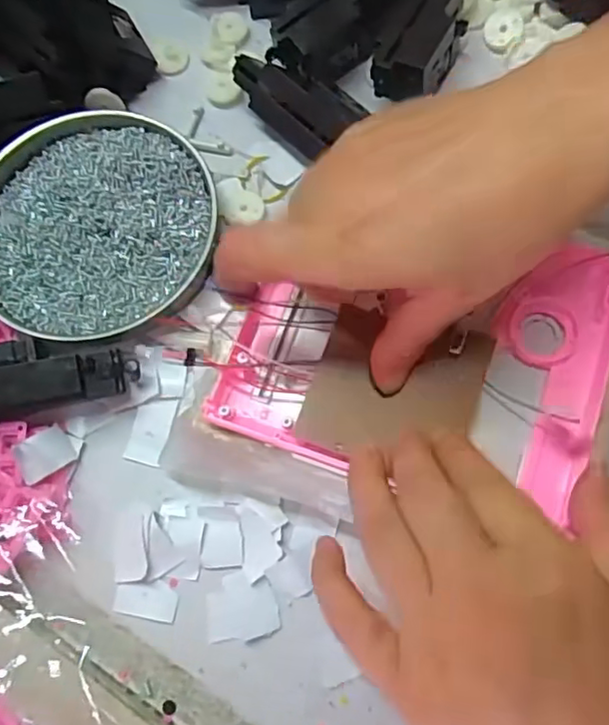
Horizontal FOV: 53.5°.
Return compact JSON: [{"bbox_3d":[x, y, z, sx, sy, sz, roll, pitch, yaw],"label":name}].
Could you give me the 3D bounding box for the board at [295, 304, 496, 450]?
[{"bbox_3d":[0.041,0.011,0.273,0.073,0.004,0.066,14,77,7],"label":"board"}]

